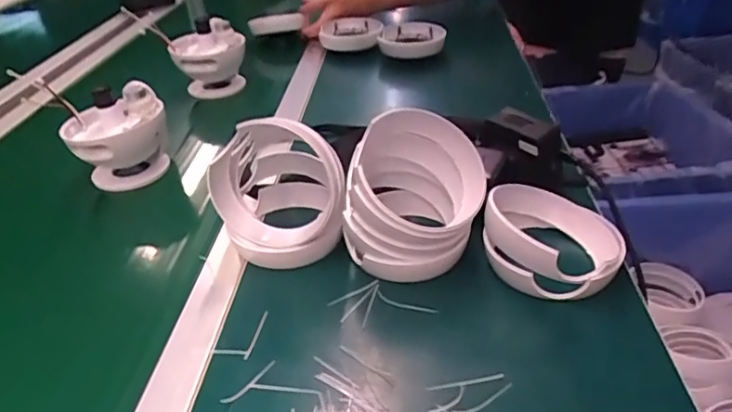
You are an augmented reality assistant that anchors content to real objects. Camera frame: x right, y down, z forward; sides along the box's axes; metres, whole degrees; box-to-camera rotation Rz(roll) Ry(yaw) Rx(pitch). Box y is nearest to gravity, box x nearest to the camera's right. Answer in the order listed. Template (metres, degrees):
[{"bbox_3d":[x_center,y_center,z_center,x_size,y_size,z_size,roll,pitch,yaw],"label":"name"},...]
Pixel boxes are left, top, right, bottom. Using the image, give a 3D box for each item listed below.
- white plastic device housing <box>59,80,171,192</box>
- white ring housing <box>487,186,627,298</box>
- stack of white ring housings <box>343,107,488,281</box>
[{"bbox_3d":[-0.298,-0.079,0.679,0.113,0.105,0.091,-20,36,-21],"label":"white plastic device housing"},{"bbox_3d":[0.163,0.022,0.488,0.109,0.069,0.112,-4,33,2],"label":"white ring housing"},{"bbox_3d":[0.043,-0.007,0.499,0.117,0.113,0.120,6,35,16],"label":"stack of white ring housings"}]

